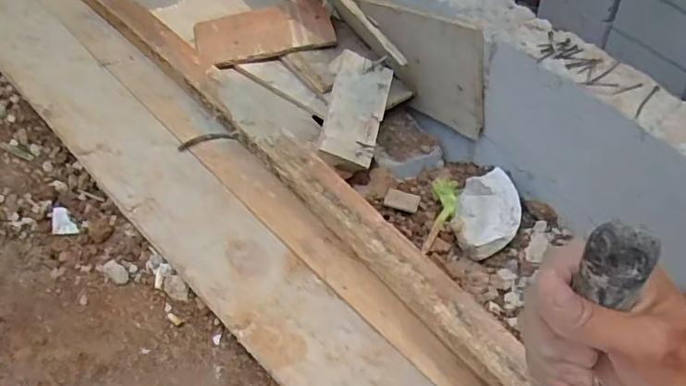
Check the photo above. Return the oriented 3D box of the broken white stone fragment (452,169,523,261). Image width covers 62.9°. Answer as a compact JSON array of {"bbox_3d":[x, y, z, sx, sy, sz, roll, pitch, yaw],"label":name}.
[{"bbox_3d":[0.233,0.032,0.900,0.100,0.066,0.144,3,48,5],"label":"broken white stone fragment"}]

